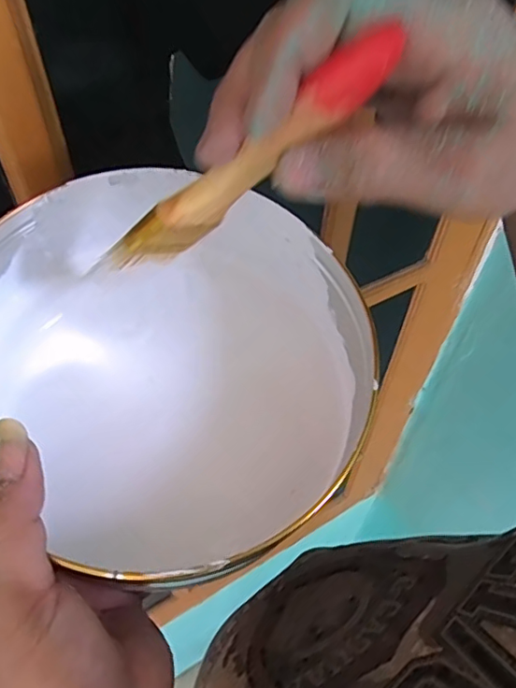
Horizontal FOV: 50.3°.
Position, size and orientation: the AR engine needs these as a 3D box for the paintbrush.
[{"bbox_3d":[-0.013,-0.055,0.196,0.019,0.149,0.009,40,48,-25],"label":"paintbrush"}]

